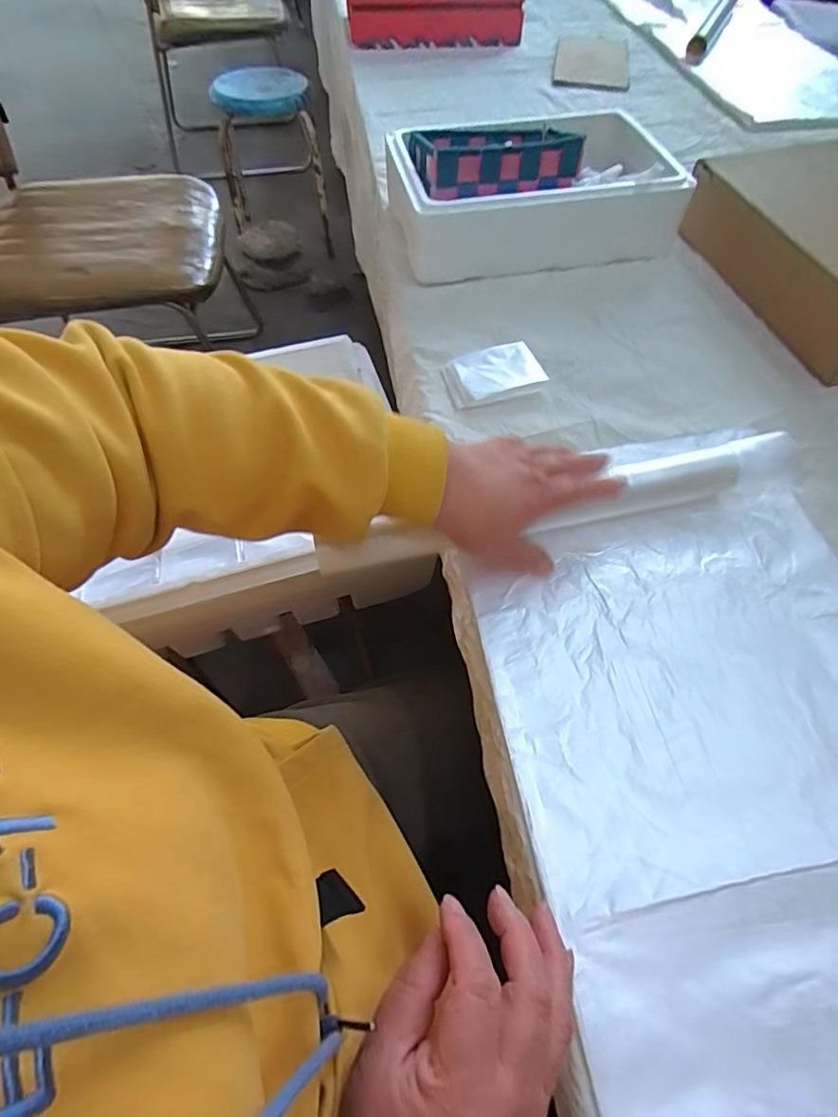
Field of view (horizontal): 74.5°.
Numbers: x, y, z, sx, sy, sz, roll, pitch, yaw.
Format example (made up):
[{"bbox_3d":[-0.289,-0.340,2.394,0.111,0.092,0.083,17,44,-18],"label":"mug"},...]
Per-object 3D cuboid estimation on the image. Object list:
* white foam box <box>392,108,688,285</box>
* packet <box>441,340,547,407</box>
[{"bbox_3d":[0.135,-0.443,0.664,0.312,0.098,0.193,-10,60,-4],"label":"white foam box"},{"bbox_3d":[0.077,-0.187,0.562,0.095,0.016,0.062,-13,60,-6],"label":"packet"}]

